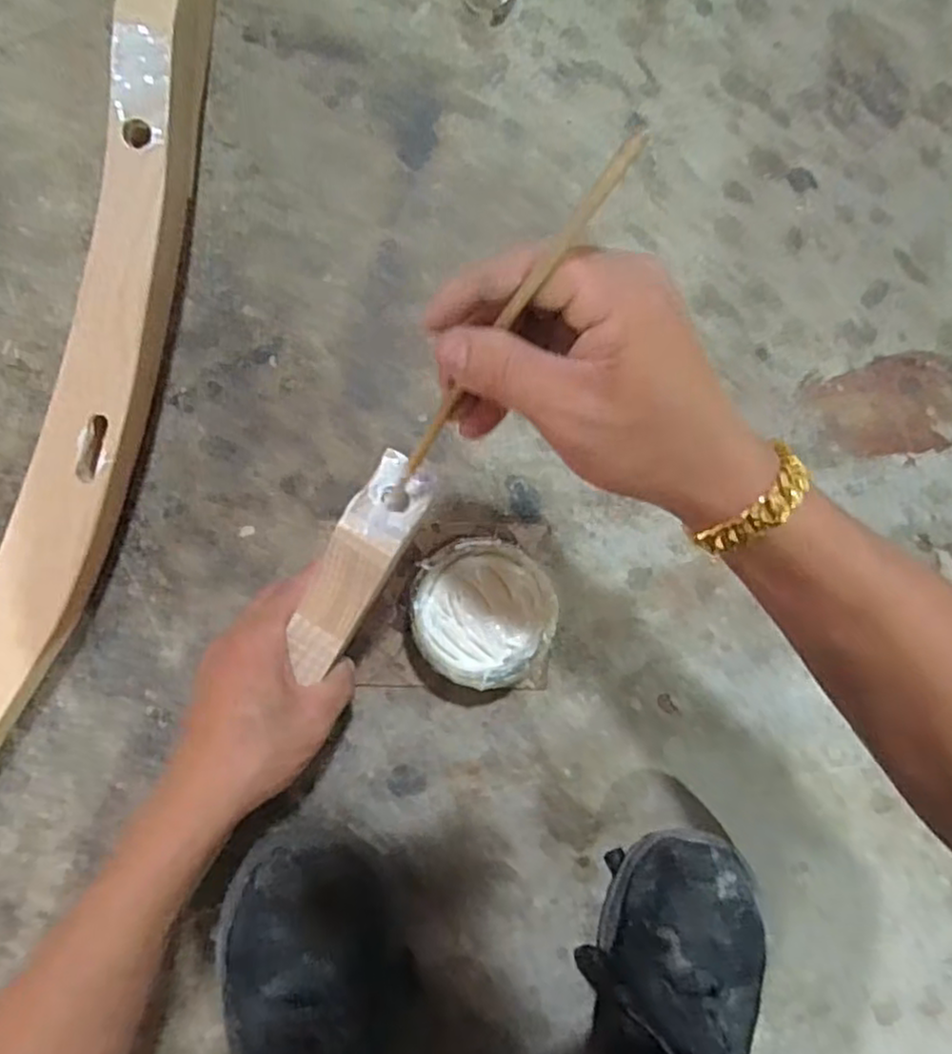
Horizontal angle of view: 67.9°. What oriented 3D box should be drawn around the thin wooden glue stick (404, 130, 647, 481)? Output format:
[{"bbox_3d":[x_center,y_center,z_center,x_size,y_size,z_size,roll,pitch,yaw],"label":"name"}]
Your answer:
[{"bbox_3d":[0.006,-0.063,0.244,0.006,0.161,0.005,41,49,-2],"label":"thin wooden glue stick"}]

